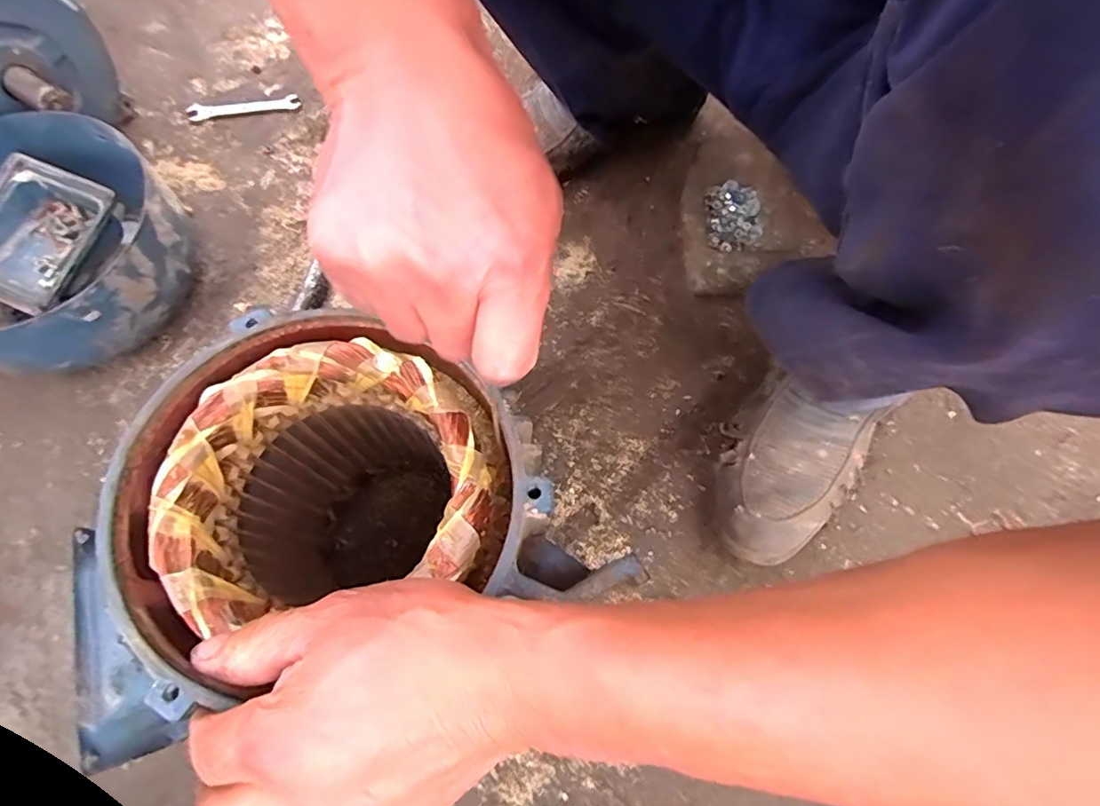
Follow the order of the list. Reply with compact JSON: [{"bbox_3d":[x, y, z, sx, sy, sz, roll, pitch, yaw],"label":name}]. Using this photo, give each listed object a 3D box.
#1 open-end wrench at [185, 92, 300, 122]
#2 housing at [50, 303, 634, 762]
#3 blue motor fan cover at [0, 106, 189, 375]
[{"bbox_3d":[-0.339,-0.328,0.604,0.118,0.005,0.024,-10,70,-5],"label":"open-end wrench"},{"bbox_3d":[-0.096,0.070,0.367,0.207,0.246,0.166,-15,70,-7],"label":"housing"},{"bbox_3d":[-0.432,-0.133,0.480,0.218,0.099,0.212,4,71,3],"label":"blue motor fan cover"}]

